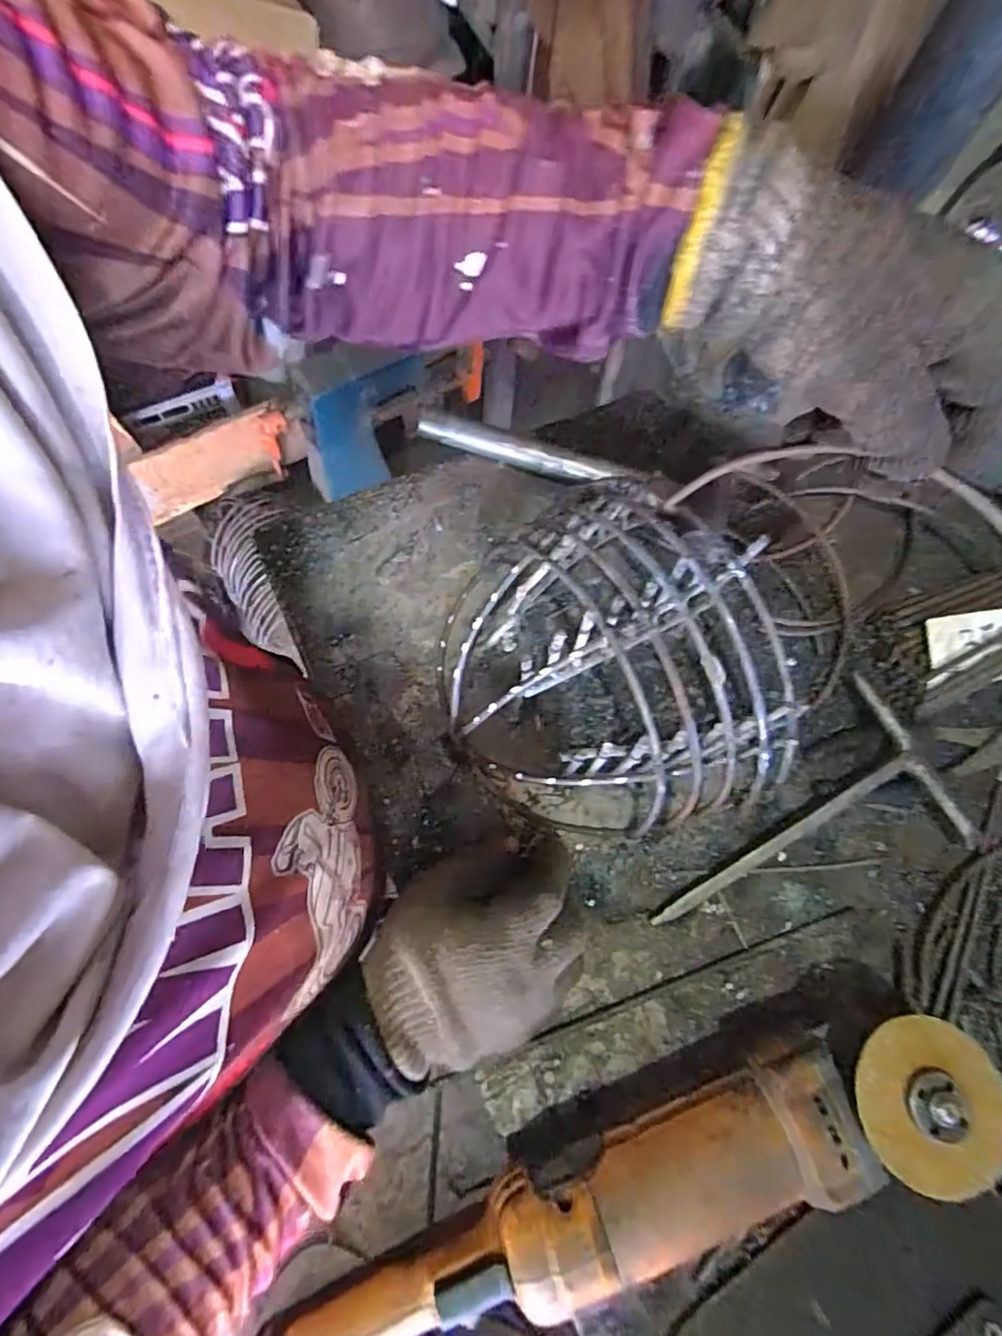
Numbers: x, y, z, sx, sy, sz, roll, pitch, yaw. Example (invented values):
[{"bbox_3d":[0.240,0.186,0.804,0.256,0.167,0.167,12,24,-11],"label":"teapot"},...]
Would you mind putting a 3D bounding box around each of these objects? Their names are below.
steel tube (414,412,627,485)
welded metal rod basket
[{"bbox_3d":[0.013,-0.167,0.452,0.154,0.021,0.019,15,72,3],"label":"steel tube"},{"bbox_3d":[0.059,0.002,0.374,0.190,0.118,0.207,1,72,-2],"label":"welded metal rod basket"}]

